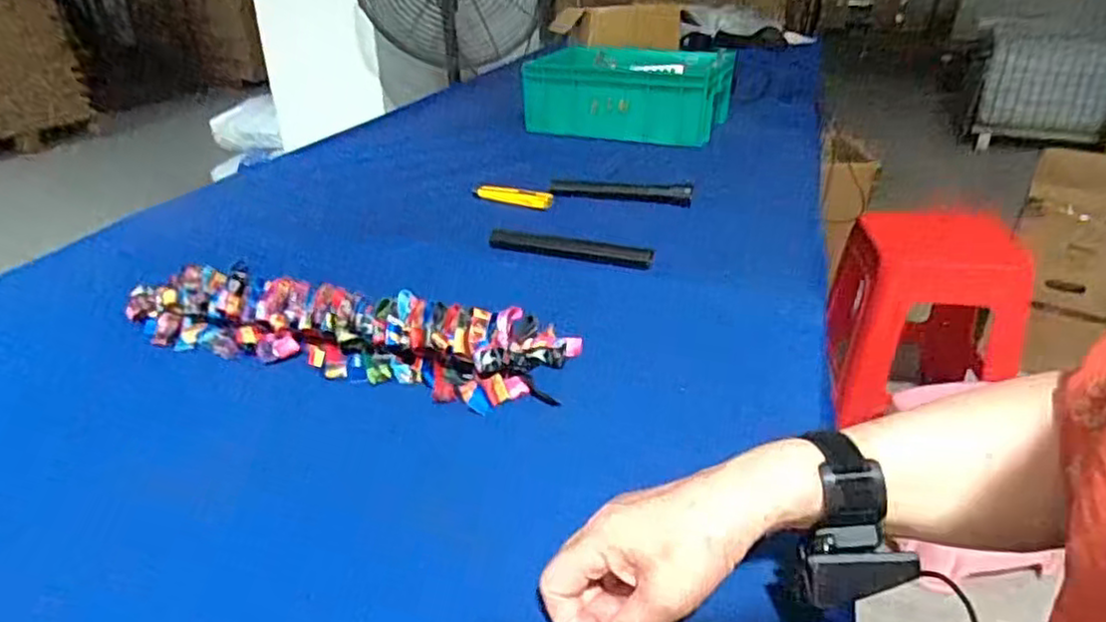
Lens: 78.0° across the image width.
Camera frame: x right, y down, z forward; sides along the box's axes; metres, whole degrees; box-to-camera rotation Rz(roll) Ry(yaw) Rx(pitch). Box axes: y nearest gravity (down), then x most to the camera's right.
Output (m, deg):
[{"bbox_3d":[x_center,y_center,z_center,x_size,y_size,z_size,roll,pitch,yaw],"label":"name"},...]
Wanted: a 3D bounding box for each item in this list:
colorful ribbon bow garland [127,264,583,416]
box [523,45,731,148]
[{"bbox_3d":[-0.225,0.013,0.709,0.498,0.045,0.137,8,29,16],"label":"colorful ribbon bow garland"},{"bbox_3d":[0.173,-0.487,1.514,0.423,0.157,0.258,6,29,13],"label":"box"}]

